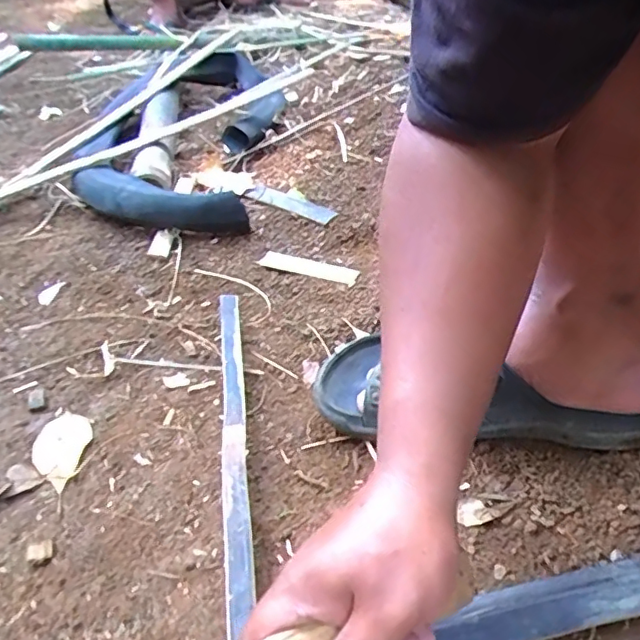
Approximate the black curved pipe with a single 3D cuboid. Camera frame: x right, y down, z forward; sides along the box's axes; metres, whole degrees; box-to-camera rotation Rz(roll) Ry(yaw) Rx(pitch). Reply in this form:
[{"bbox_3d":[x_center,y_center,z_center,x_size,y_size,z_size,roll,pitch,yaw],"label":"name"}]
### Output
[{"bbox_3d":[-0.241,-0.168,0.802,0.294,0.059,0.073,18,45,24],"label":"black curved pipe"}]

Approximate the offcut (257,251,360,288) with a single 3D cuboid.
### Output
[{"bbox_3d":[-0.015,-0.064,0.684,0.129,0.005,0.028,19,45,25],"label":"offcut"}]

